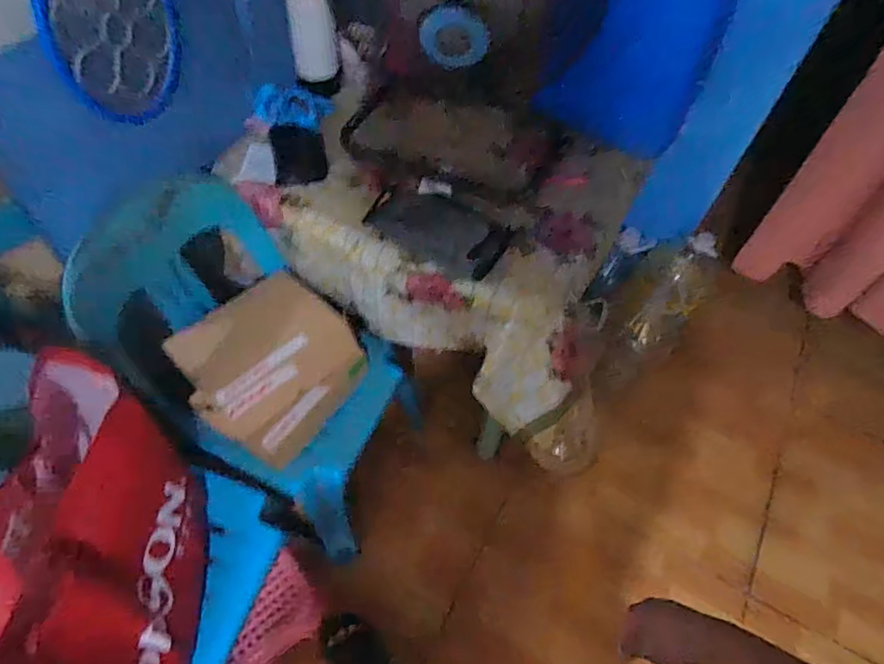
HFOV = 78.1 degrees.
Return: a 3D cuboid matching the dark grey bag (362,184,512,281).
[{"bbox_3d":[-0.011,-0.194,0.993,0.264,0.024,0.175,25,58,12],"label":"dark grey bag"}]

